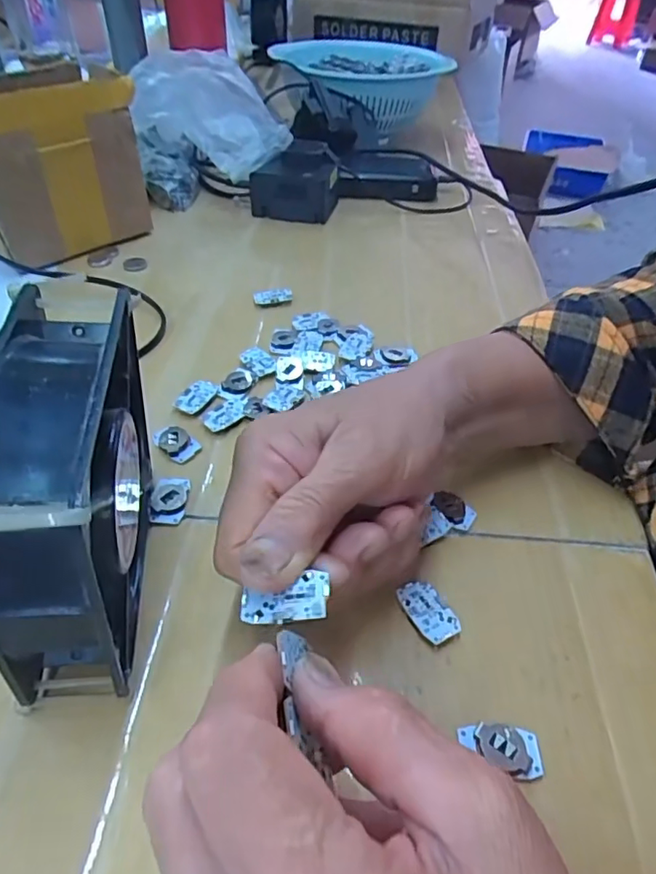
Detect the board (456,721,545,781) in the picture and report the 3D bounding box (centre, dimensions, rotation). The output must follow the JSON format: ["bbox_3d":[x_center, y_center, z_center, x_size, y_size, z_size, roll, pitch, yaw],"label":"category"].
[{"bbox_3d":[0.066,0.118,0.212,0.029,0.005,0.018,3,43,-1],"label":"board"}]

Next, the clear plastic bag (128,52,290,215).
[{"bbox_3d":[-0.114,-0.302,0.561,0.144,0.133,0.088,3,43,-1],"label":"clear plastic bag"}]

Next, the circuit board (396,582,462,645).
[{"bbox_3d":[0.045,0.079,0.252,0.017,0.005,0.029,-21,48,-24],"label":"circuit board"}]

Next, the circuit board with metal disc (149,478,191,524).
[{"bbox_3d":[-0.082,0.032,0.294,0.018,0.006,0.028,0,43,-4],"label":"circuit board with metal disc"}]

